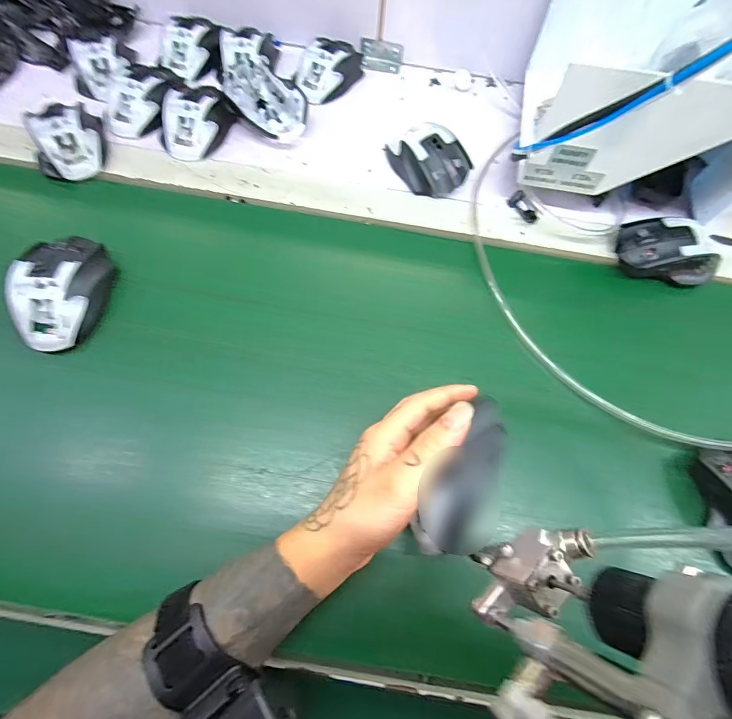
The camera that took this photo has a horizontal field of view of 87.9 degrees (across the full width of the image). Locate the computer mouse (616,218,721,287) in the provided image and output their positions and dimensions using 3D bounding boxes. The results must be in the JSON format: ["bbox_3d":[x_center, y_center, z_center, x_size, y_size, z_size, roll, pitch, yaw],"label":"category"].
[{"bbox_3d":[0.327,-0.121,0.409,0.095,0.034,0.067,-3,67,-5],"label":"computer mouse"}]

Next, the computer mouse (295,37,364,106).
[{"bbox_3d":[-0.047,-0.391,0.507,0.064,0.037,0.117,34,69,11],"label":"computer mouse"}]

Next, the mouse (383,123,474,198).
[{"bbox_3d":[0.072,-0.237,0.446,0.069,0.039,0.104,-30,71,-15],"label":"mouse"}]

